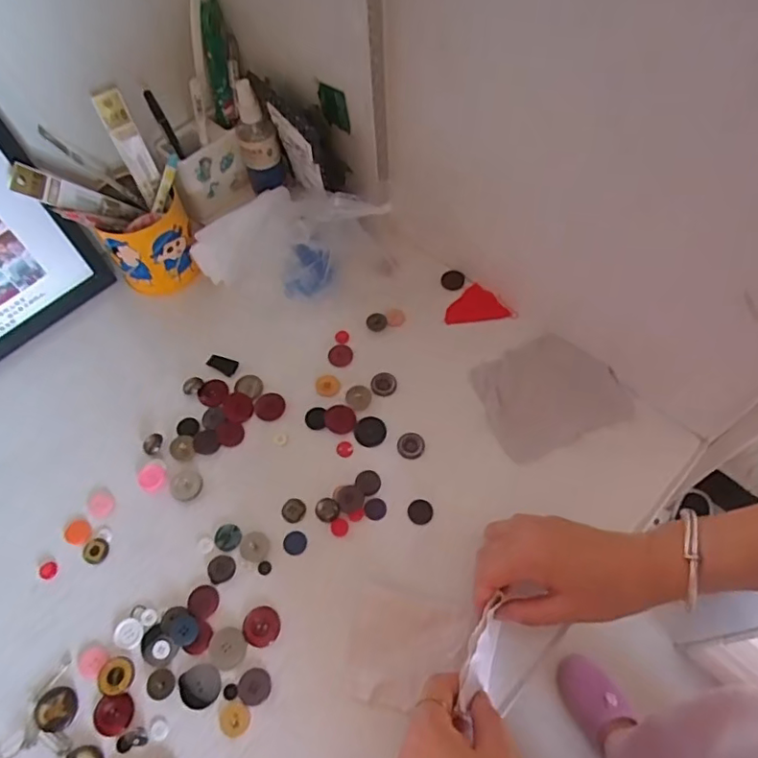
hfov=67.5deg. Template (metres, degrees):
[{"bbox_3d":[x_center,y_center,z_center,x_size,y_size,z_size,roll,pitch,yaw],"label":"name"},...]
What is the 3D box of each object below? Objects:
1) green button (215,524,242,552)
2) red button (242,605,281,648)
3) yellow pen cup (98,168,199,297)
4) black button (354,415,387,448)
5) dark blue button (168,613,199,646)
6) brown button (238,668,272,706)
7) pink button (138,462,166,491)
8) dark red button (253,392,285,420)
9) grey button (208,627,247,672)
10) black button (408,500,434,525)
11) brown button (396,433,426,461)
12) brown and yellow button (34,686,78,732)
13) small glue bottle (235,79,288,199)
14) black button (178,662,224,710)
[{"bbox_3d":[-0.127,0.133,0.476,0.023,0.004,0.022,-1,61,3],"label":"green button"},{"bbox_3d":[-0.092,0.192,0.442,0.029,0.004,0.029,-1,61,3],"label":"red button"},{"bbox_3d":[-0.236,-0.150,0.588,0.086,0.088,0.085,-4,61,1],"label":"yellow pen cup"},{"bbox_3d":[-0.008,0.048,0.519,0.029,0.004,0.029,-1,61,3],"label":"black button"},{"bbox_3d":[-0.150,0.194,0.439,0.022,0.005,0.022,-1,61,3],"label":"dark blue button"},{"bbox_3d":[-0.092,0.228,0.421,0.024,0.004,0.024,-1,61,3],"label":"brown button"},{"bbox_3d":[-0.197,0.085,0.492,0.027,0.004,0.022,37,69,21],"label":"pink button"},{"bbox_3d":[-0.103,0.025,0.532,0.027,0.007,0.028,-1,61,3],"label":"dark red button"},{"bbox_3d":[-0.116,0.205,0.433,0.028,0.004,0.028,14,63,11],"label":"grey button"},{"bbox_3d":[0.035,0.113,0.481,0.021,0.004,0.021,-1,61,3],"label":"black button"},{"bbox_3d":[0.028,0.060,0.509,0.024,0.004,0.024,12,63,10],"label":"brown button"},{"bbox_3d":[-0.239,0.243,0.419,0.029,0.004,0.028,13,63,10],"label":"brown and yellow button"},{"bbox_3d":[-0.129,-0.253,0.606,0.041,0.118,0.032,-14,61,-4],"label":"small glue bottle"},{"bbox_3d":[-0.132,0.227,0.420,0.030,0.004,0.029,-1,61,3],"label":"black button"}]

